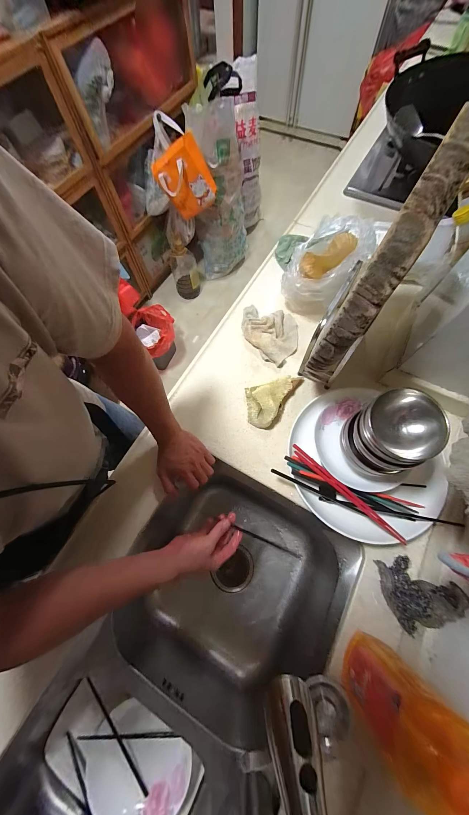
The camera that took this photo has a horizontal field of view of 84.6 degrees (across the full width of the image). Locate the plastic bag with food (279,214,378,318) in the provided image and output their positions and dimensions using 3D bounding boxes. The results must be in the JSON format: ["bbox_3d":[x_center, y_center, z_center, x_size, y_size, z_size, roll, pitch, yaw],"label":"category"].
[{"bbox_3d":[0.220,-0.342,0.644,0.136,0.136,0.219,35,73,14],"label":"plastic bag with food"}]

